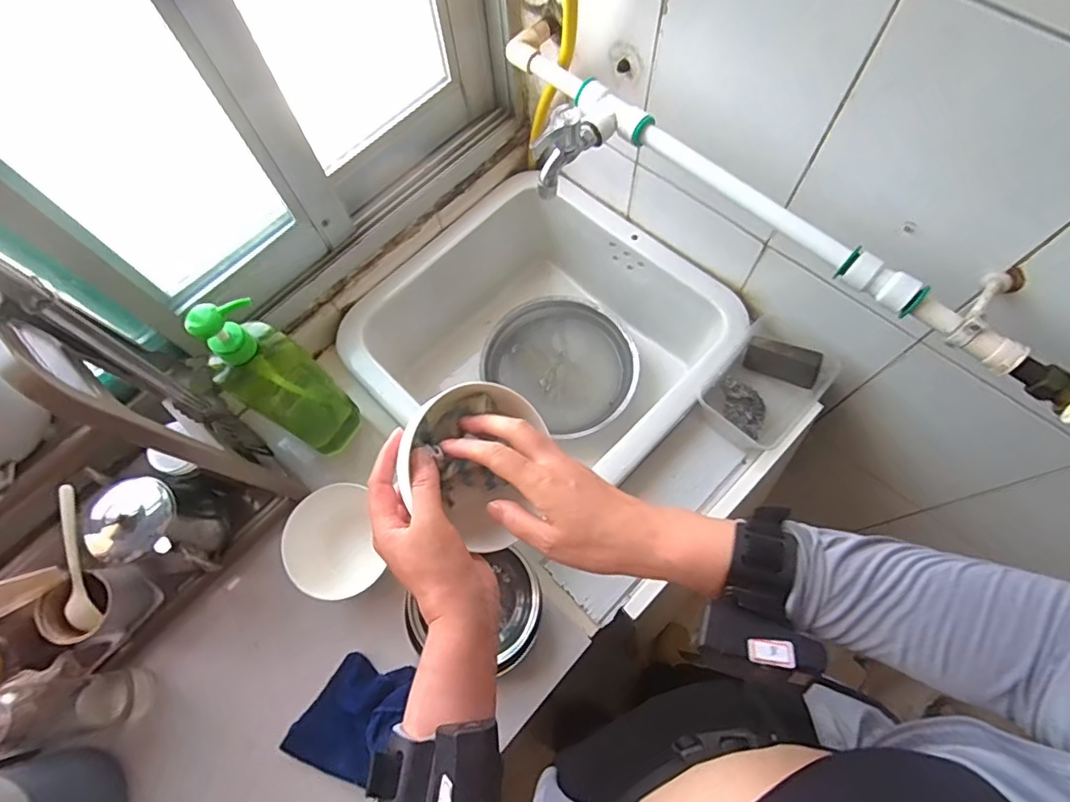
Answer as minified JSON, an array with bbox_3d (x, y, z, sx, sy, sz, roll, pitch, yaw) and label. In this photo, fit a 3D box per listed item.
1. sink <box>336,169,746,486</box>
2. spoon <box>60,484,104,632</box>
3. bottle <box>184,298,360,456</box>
[{"bbox_3d":[0.008,-0.084,0.837,0.454,0.195,0.434,38,75,16],"label":"sink"},{"bbox_3d":[-0.497,0.172,0.590,0.031,0.014,0.163,0,99,3],"label":"spoon"},{"bbox_3d":[-0.282,-0.020,0.610,0.066,0.268,0.080,31,73,14],"label":"bottle"}]

